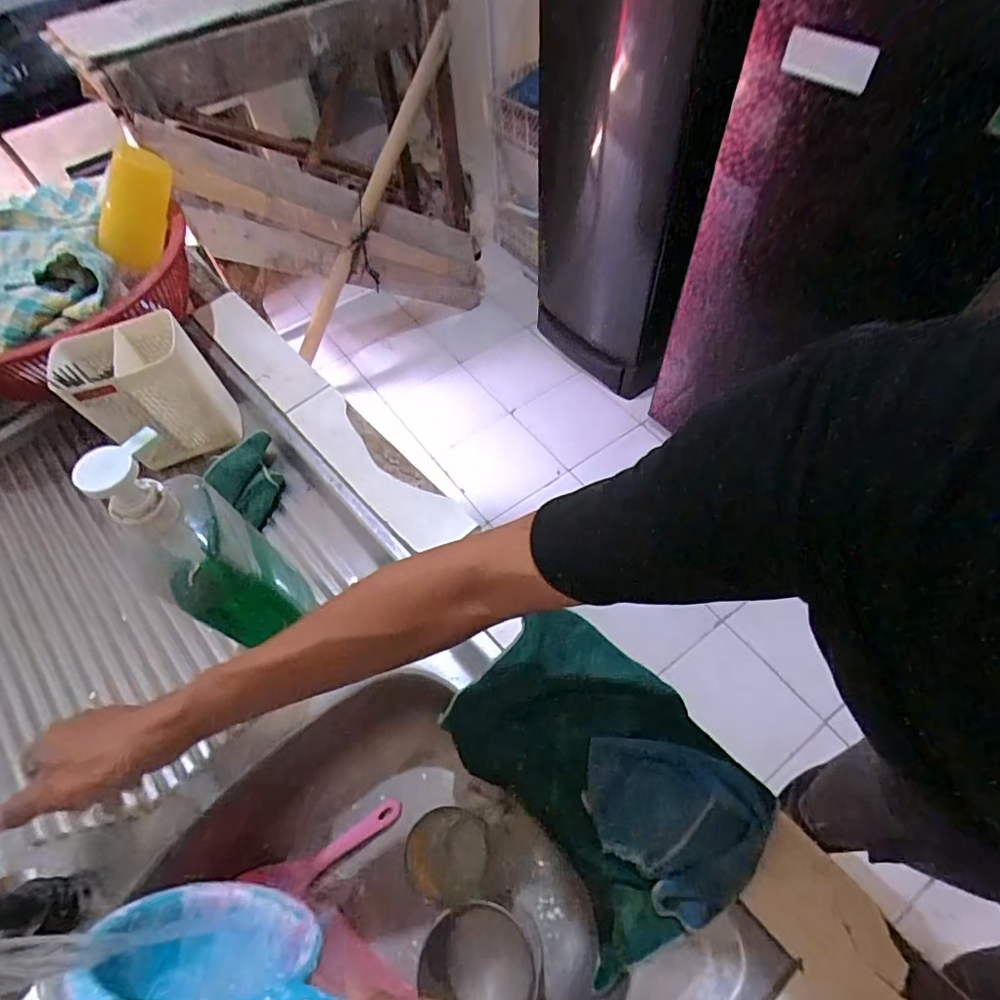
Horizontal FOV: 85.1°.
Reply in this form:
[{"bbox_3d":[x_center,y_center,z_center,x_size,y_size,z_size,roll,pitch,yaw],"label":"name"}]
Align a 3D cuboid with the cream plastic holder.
[{"bbox_3d":[-0.390,-0.121,0.620,0.133,0.142,0.080,-23,58,-11],"label":"cream plastic holder"}]

